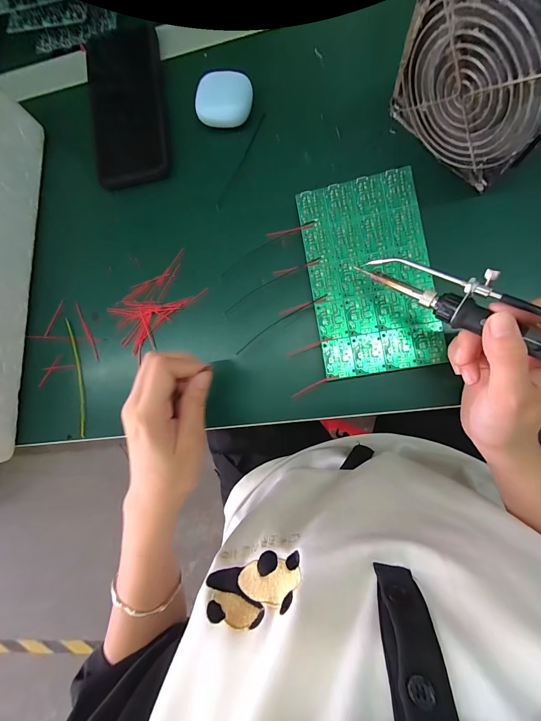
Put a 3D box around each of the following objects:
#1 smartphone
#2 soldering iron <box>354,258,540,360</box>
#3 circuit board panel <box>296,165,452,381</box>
[{"bbox_3d":[-0.149,-0.267,0.327,0.076,0.018,0.158,-7,87,8],"label":"smartphone"},{"bbox_3d":[0.150,-0.025,0.193,0.203,0.020,0.032,36,94,26],"label":"soldering iron"},{"bbox_3d":[0.087,-0.077,0.276,0.101,0.004,0.173,-10,85,9],"label":"circuit board panel"}]

